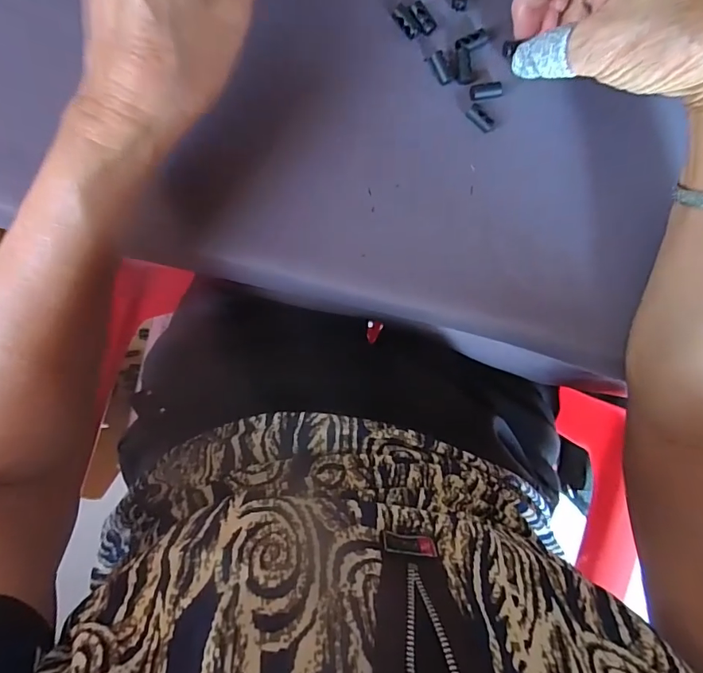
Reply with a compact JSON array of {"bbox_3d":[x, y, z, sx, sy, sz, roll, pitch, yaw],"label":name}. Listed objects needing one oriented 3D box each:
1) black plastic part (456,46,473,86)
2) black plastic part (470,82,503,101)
[{"bbox_3d":[0.070,-0.168,0.285,0.010,0.004,0.022,-7,97,-4],"label":"black plastic part"},{"bbox_3d":[0.084,-0.154,0.285,0.020,0.004,0.011,-8,97,-4],"label":"black plastic part"}]

